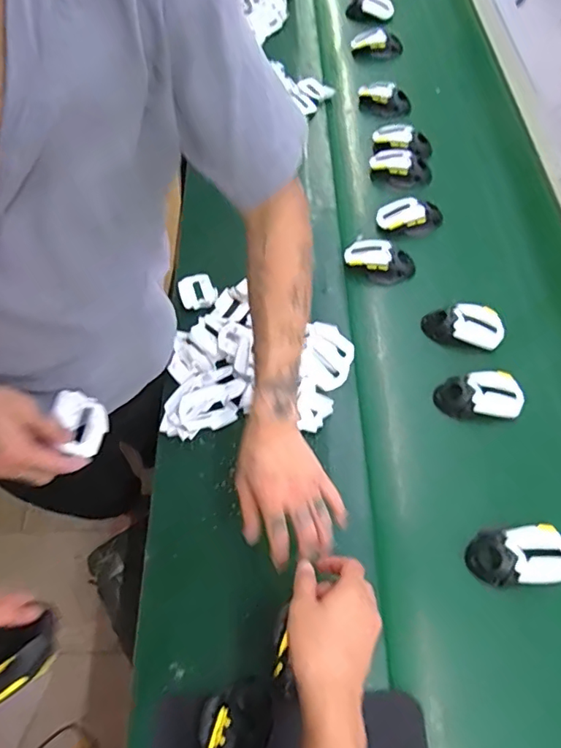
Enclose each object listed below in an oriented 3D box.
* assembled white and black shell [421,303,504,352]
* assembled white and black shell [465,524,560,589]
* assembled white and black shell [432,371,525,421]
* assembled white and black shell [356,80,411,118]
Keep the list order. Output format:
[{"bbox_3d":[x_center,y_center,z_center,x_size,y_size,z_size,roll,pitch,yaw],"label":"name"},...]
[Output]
[{"bbox_3d":[0.287,-0.079,0.828,0.117,0.032,0.070,14,61,12],"label":"assembled white and black shell"},{"bbox_3d":[0.296,0.225,0.647,0.122,0.040,0.071,-6,59,0],"label":"assembled white and black shell"},{"bbox_3d":[0.289,0.032,0.764,0.125,0.040,0.067,2,59,5],"label":"assembled white and black shell"},{"bbox_3d":[0.230,-0.606,1.169,0.129,0.048,0.073,11,60,10],"label":"assembled white and black shell"}]

